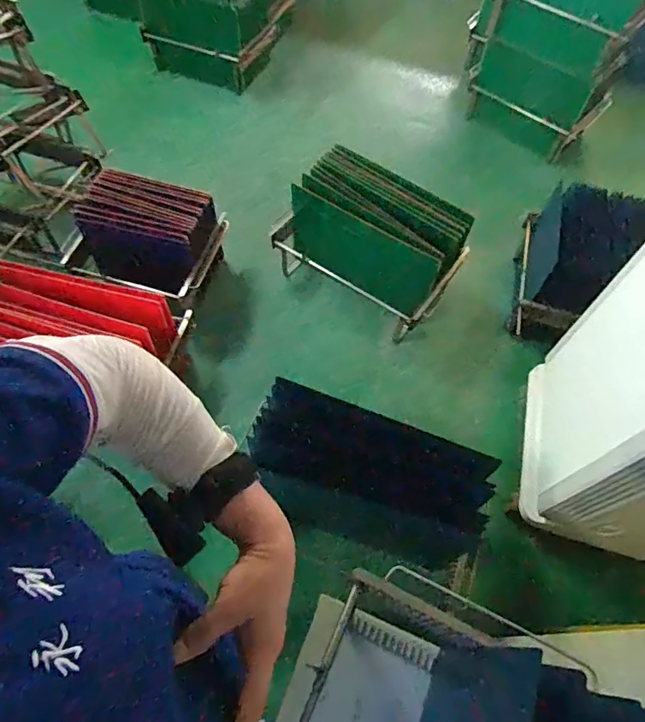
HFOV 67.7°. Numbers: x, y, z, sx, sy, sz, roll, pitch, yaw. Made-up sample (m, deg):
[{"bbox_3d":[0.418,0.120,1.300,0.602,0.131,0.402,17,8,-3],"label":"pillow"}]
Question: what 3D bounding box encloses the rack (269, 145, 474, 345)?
[{"bbox_3d":[0.185,-0.450,1.849,0.673,0.371,0.366,33,63,14],"label":"rack"}]

